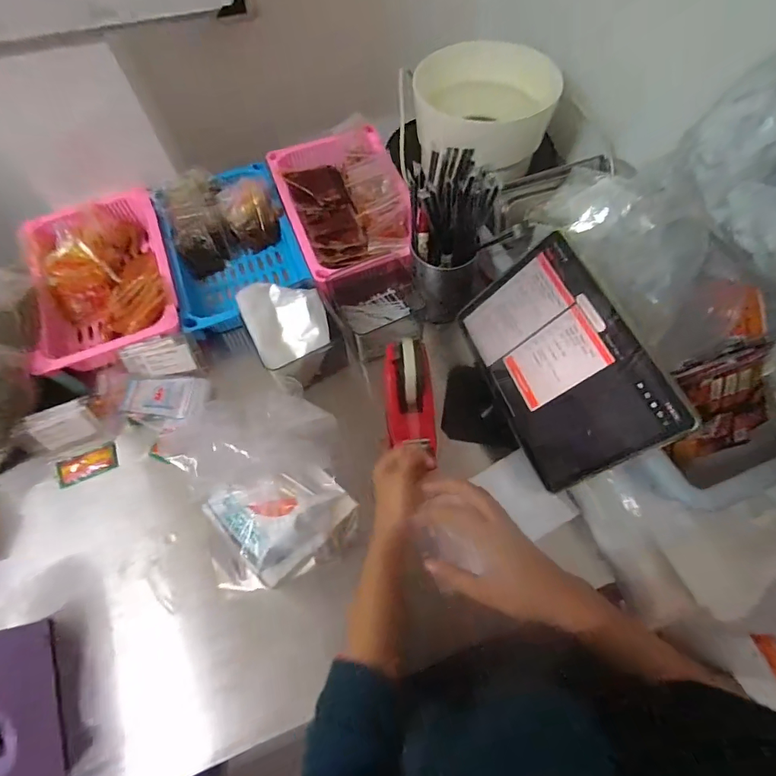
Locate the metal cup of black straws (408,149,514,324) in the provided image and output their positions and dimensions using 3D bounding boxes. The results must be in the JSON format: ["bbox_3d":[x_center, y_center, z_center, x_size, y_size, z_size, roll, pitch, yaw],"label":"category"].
[{"bbox_3d":[0.082,-0.191,0.572,0.105,0.196,0.118,-29,67,-11],"label":"metal cup of black straws"}]

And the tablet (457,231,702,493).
[{"bbox_3d":[0.186,-0.029,0.476,0.007,0.164,0.249,1,57,-45],"label":"tablet"}]

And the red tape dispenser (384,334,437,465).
[{"bbox_3d":[0.025,0.012,0.532,0.062,0.075,0.131,-5,65,0],"label":"red tape dispenser"}]

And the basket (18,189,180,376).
[{"bbox_3d":[-0.434,-0.169,0.650,0.196,0.079,0.301,-21,66,-7],"label":"basket"}]

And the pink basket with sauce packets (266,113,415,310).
[{"bbox_3d":[-0.070,-0.281,0.697,0.190,0.080,0.339,-15,65,-5],"label":"pink basket with sauce packets"}]

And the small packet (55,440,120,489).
[{"bbox_3d":[-0.404,0.103,0.574,0.076,0.010,0.041,-27,67,-10],"label":"small packet"}]

